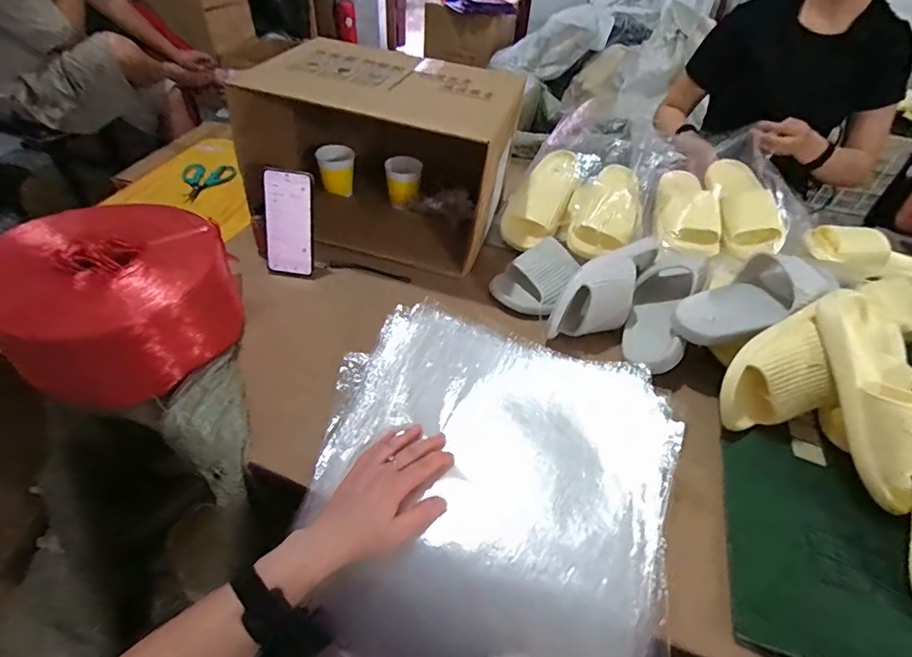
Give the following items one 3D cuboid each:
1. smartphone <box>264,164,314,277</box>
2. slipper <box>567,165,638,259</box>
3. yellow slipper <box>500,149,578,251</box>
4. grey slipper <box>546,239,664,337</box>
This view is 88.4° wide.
[{"bbox_3d":[-0.256,-0.160,0.722,0.068,0.160,0.013,1,25,-19],"label":"smartphone"},{"bbox_3d":[0.275,-0.222,0.850,0.110,0.074,0.240,21,47,15],"label":"slipper"},{"bbox_3d":[0.159,-0.252,0.878,0.102,0.078,0.231,21,61,15],"label":"yellow slipper"},{"bbox_3d":[0.246,-0.065,0.711,0.294,0.099,0.066,-33,56,-32],"label":"grey slipper"}]

